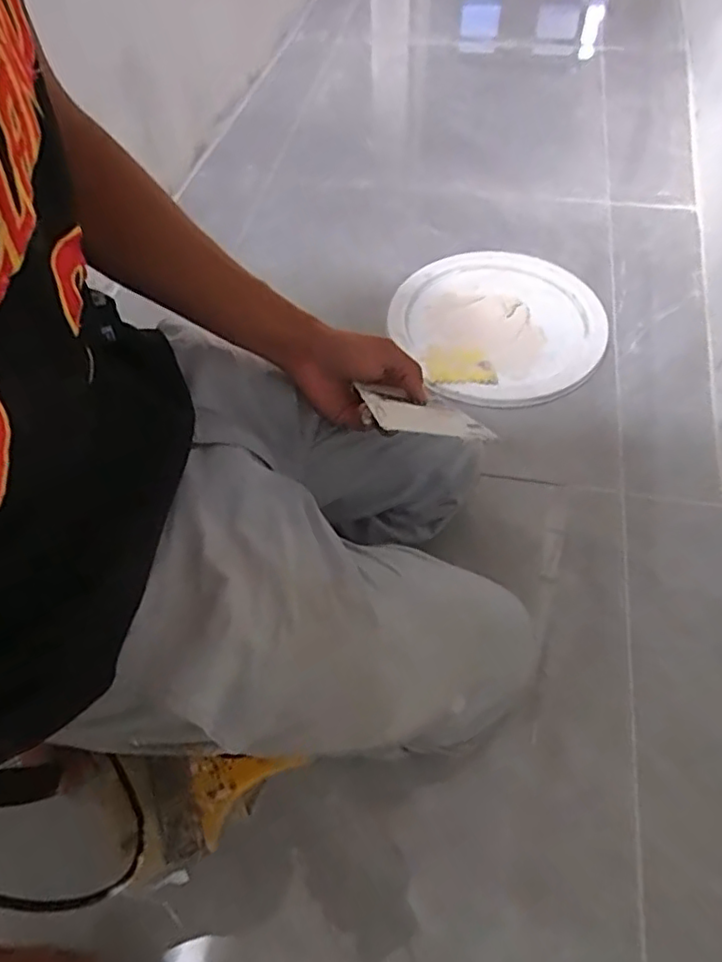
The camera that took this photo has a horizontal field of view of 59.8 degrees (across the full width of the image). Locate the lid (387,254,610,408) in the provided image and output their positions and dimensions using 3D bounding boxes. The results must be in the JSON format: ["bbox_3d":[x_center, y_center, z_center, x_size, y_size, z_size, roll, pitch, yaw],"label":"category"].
[{"bbox_3d":[0.189,-0.224,0.882,0.271,0.024,0.286,-2,56,2],"label":"lid"}]

